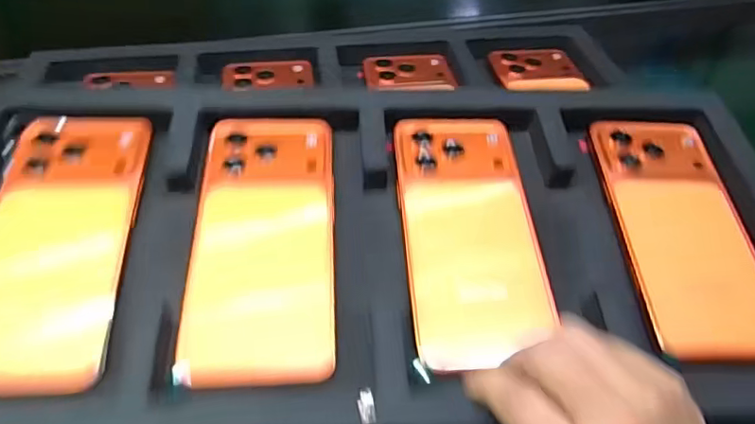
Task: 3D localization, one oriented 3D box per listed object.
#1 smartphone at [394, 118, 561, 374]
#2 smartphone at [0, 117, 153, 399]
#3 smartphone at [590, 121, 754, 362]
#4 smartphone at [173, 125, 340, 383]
[{"bbox_3d":[0.052,0.009,0.320,0.077,0.007,0.164,1,54,-2],"label":"smartphone"},{"bbox_3d":[-0.173,0.014,0.306,0.076,0.011,0.168,-1,57,-4],"label":"smartphone"},{"bbox_3d":[0.179,0.009,0.335,0.076,0.013,0.156,-2,58,-5],"label":"smartphone"},{"bbox_3d":[-0.063,0.012,0.312,0.076,0.008,0.164,-1,56,-4],"label":"smartphone"}]

